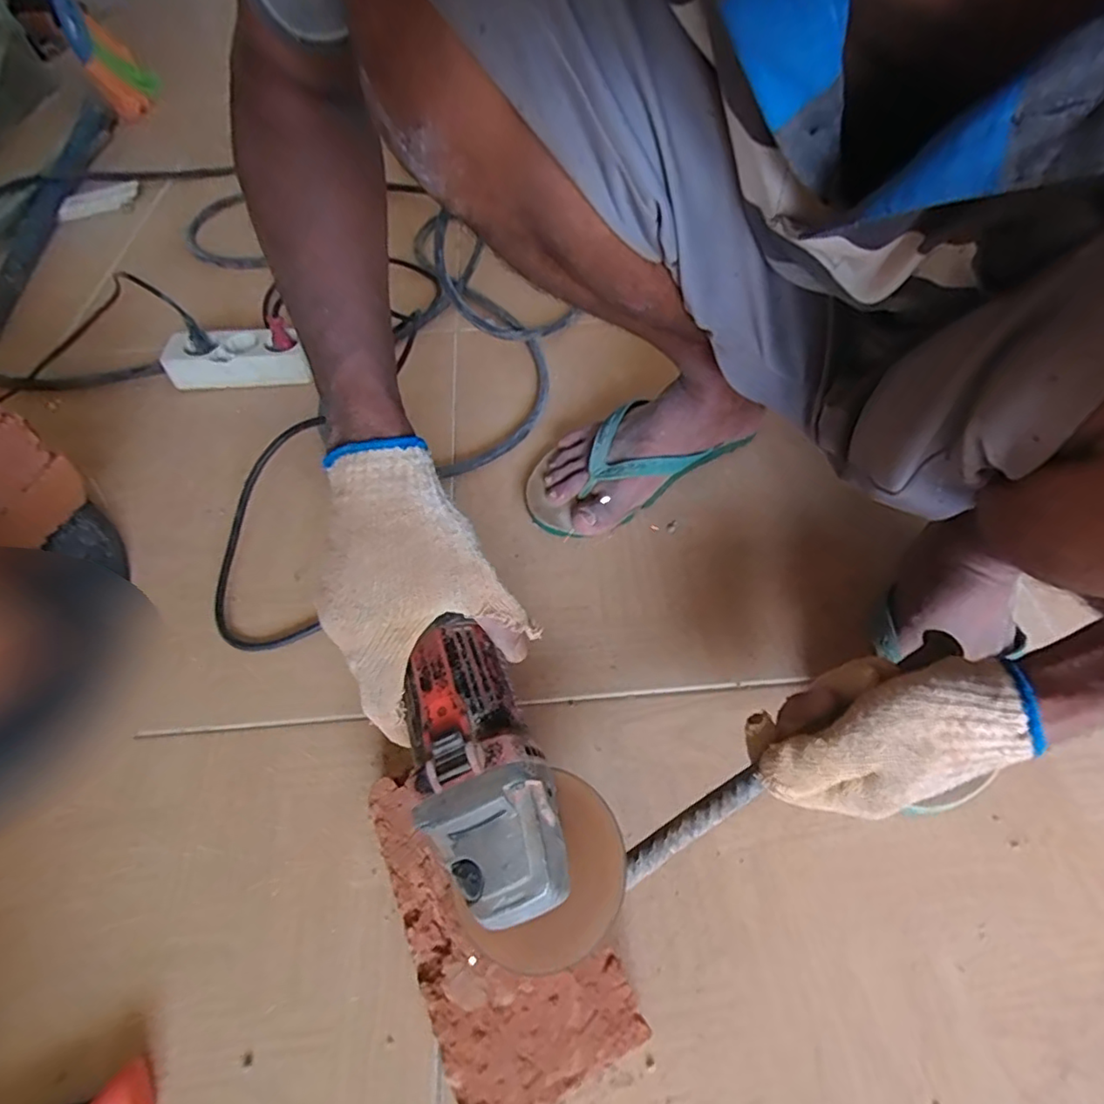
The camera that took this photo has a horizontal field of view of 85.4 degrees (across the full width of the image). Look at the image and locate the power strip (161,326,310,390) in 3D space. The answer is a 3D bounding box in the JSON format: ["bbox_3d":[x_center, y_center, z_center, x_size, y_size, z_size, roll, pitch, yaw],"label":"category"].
[{"bbox_3d":[-0.358,-0.221,0.688,0.147,0.050,0.057,-8,54,-4],"label":"power strip"}]

